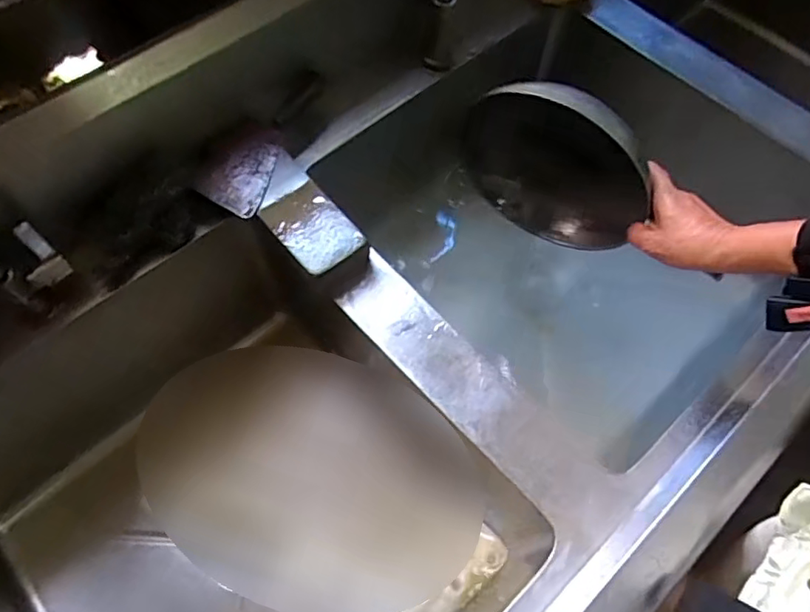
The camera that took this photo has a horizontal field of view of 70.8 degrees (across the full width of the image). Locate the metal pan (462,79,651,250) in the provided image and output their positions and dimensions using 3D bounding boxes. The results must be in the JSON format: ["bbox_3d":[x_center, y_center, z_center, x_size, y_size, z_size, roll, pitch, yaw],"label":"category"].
[{"bbox_3d":[0.172,-0.160,0.672,0.218,0.250,0.058,26,67,12],"label":"metal pan"}]

